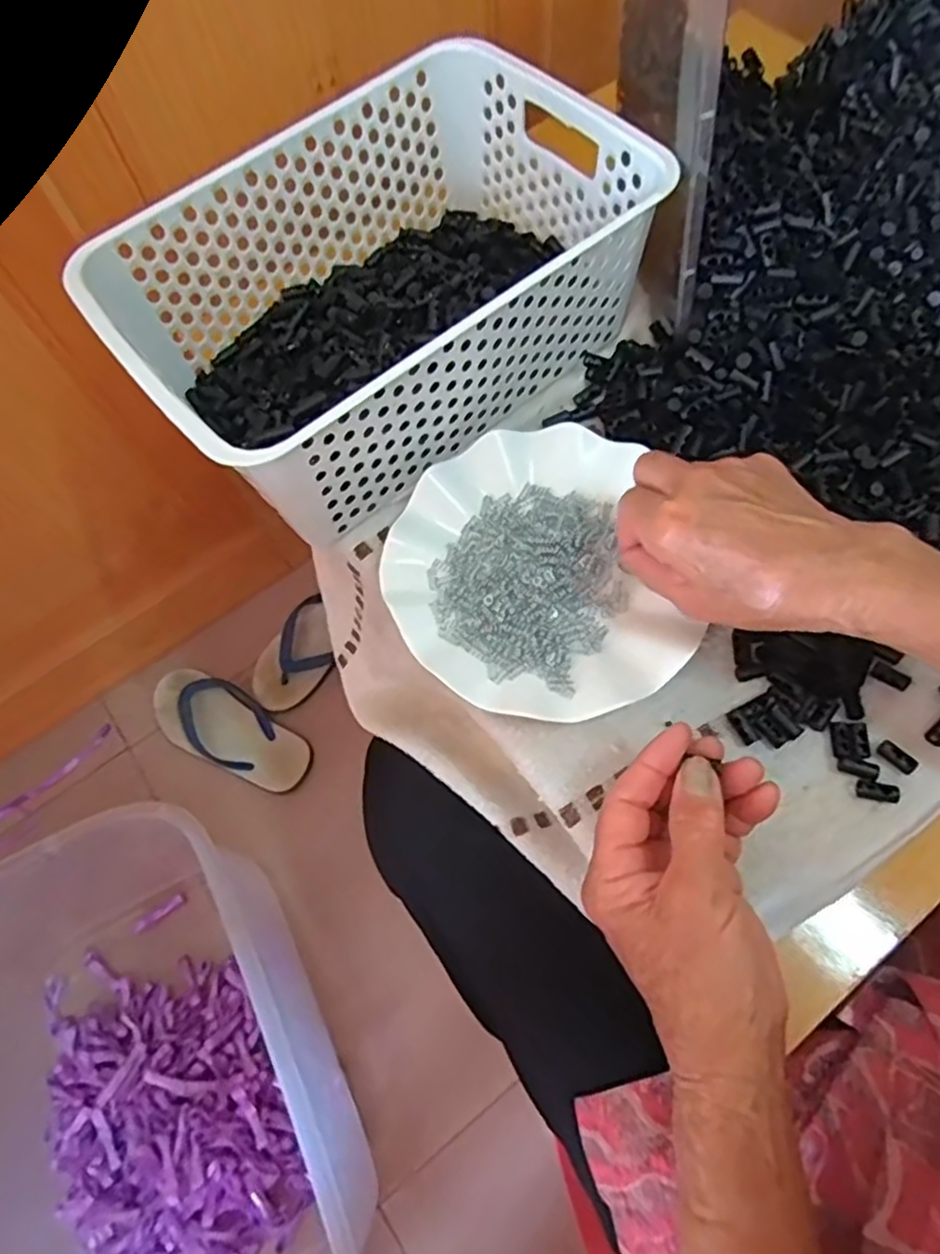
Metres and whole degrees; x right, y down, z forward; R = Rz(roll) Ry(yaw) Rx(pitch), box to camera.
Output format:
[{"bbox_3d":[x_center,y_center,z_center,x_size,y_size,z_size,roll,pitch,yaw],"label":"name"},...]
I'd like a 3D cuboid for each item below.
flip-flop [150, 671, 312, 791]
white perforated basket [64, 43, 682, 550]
[{"bbox_3d":[-0.317,0.129,0.895,0.235,0.037,0.099,23,70,12],"label":"flip-flop"},{"bbox_3d":[-0.056,-0.212,0.434,0.308,0.103,0.200,-37,70,-12],"label":"white perforated basket"}]

